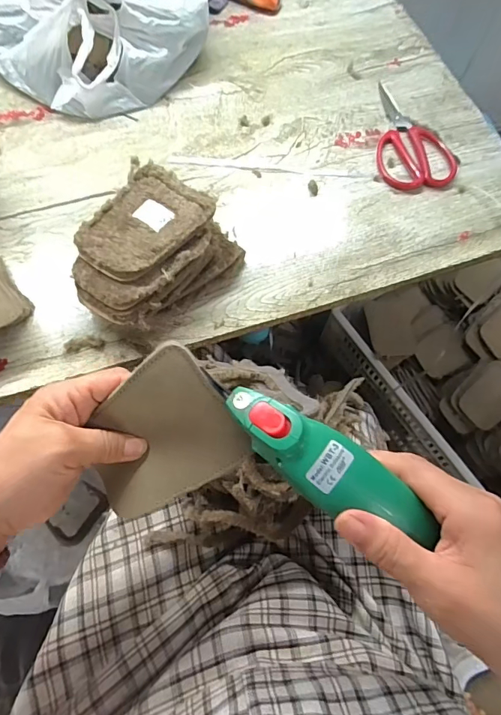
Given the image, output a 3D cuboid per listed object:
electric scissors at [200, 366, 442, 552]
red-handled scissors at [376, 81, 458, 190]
[{"bbox_3d":[0.035,0.058,0.242,0.141,0.031,0.036,33,68,2],"label":"electric scissors"},{"bbox_3d":[0.206,-0.301,0.581,0.097,0.010,0.187,-6,67,-6],"label":"red-handled scissors"}]

